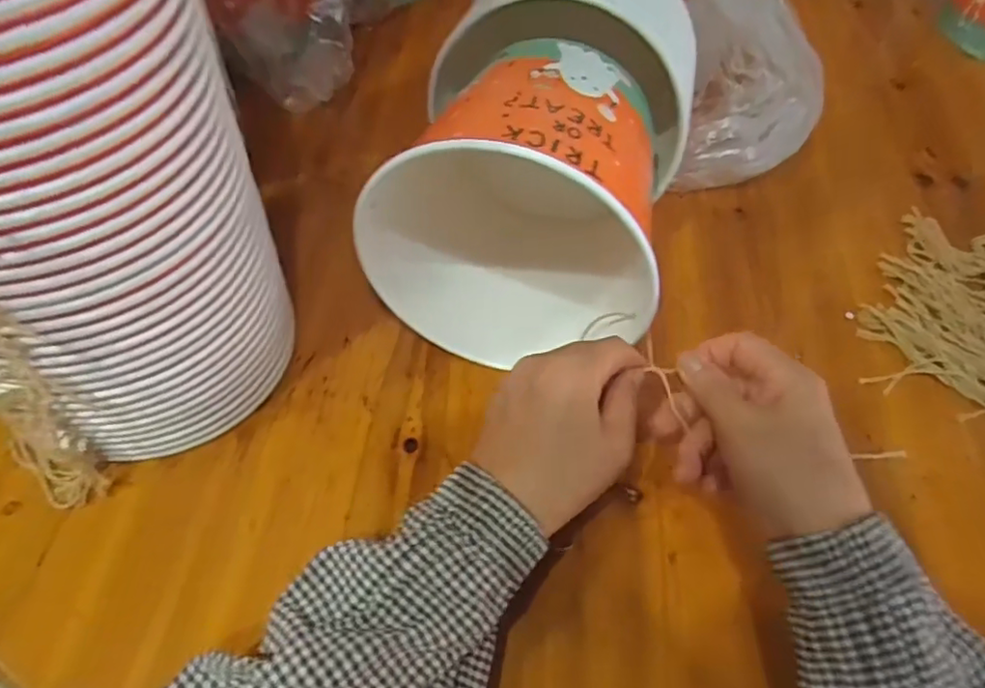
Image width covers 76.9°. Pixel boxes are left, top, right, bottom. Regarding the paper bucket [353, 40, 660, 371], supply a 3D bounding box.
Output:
[{"bbox_3d":[0.021,-0.087,0.365,0.157,0.144,0.132,15,56,6],"label":"paper bucket"}]

